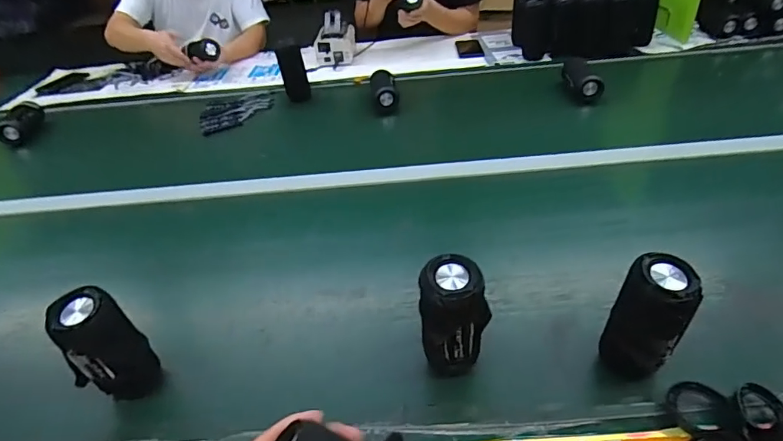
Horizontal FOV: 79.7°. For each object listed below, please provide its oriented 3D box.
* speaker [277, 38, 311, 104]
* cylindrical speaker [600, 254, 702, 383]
[{"bbox_3d":[-0.270,-0.410,1.282,0.067,0.152,0.059,-16,39,-14],"label":"speaker"},{"bbox_3d":[0.267,0.108,0.489,0.074,0.136,0.069,20,44,29],"label":"cylindrical speaker"}]

